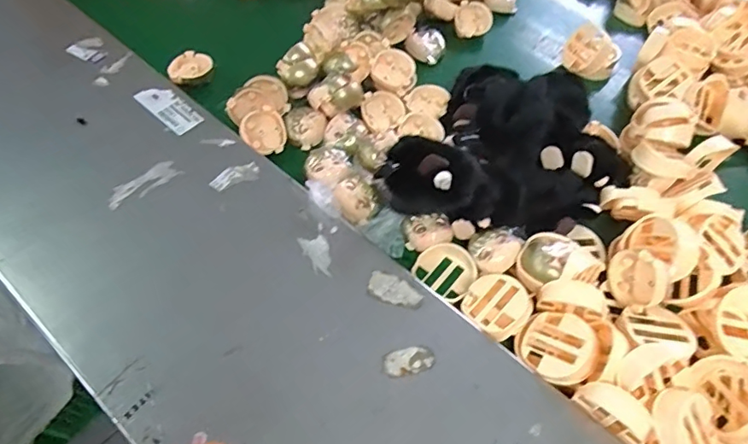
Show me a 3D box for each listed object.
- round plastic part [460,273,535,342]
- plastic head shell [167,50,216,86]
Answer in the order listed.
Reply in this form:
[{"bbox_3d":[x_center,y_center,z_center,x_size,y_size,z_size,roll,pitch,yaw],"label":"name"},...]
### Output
[{"bbox_3d":[0.107,0.072,0.427,0.055,0.015,0.055,-16,48,18],"label":"round plastic part"},{"bbox_3d":[-0.212,-0.176,0.573,0.051,0.025,0.046,-25,63,-17],"label":"plastic head shell"}]

